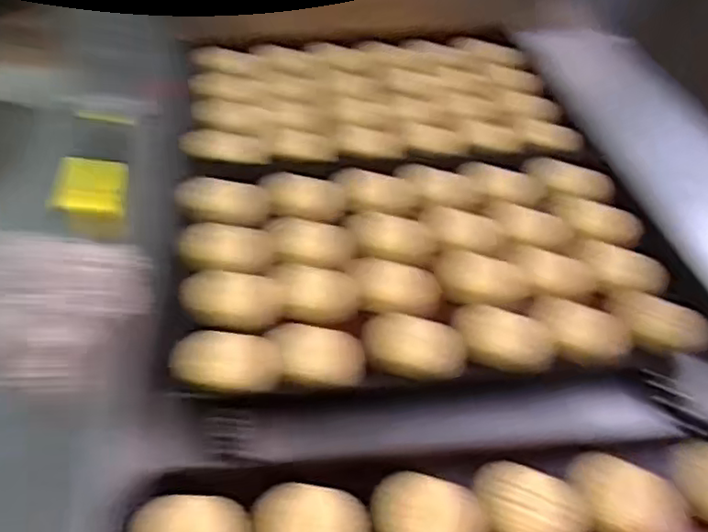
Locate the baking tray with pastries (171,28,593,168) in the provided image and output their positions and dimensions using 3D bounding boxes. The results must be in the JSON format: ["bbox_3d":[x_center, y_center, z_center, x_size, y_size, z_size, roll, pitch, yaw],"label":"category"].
[{"bbox_3d":[0.030,-0.297,1.079,0.599,0.041,0.386,0,40,-2],"label":"baking tray with pastries"}]

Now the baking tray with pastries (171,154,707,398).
[{"bbox_3d":[0.082,-0.024,0.777,0.573,0.031,0.349,-3,40,-6],"label":"baking tray with pastries"}]

